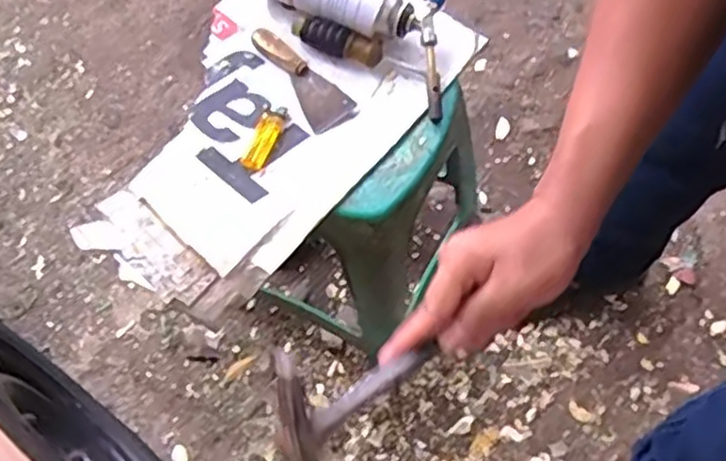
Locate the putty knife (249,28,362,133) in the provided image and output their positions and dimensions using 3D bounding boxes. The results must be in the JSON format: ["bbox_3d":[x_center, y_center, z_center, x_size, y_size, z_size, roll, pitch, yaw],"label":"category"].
[{"bbox_3d":[-0.068,-0.181,0.821,0.055,0.016,0.147,-32,73,-10],"label":"putty knife"}]

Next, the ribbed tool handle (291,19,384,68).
[{"bbox_3d":[-0.030,-0.217,0.826,0.105,0.025,0.027,15,72,7],"label":"ribbed tool handle"}]

